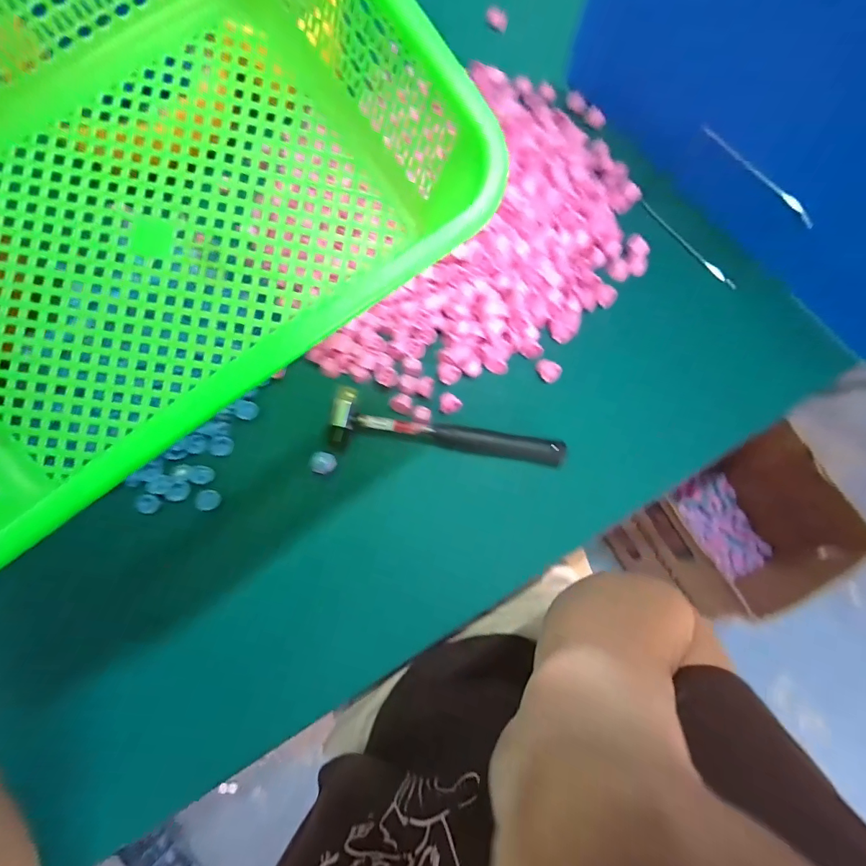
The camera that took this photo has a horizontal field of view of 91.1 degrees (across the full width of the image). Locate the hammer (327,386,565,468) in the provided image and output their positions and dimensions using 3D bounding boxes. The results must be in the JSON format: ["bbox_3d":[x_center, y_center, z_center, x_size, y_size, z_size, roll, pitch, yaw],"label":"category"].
[{"bbox_3d":[0.014,0.003,0.430,0.234,0.029,0.057,10,76,4],"label":"hammer"}]

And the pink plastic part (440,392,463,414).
[{"bbox_3d":[0.018,-0.031,0.441,0.023,0.010,0.019,-3,75,0],"label":"pink plastic part"}]

